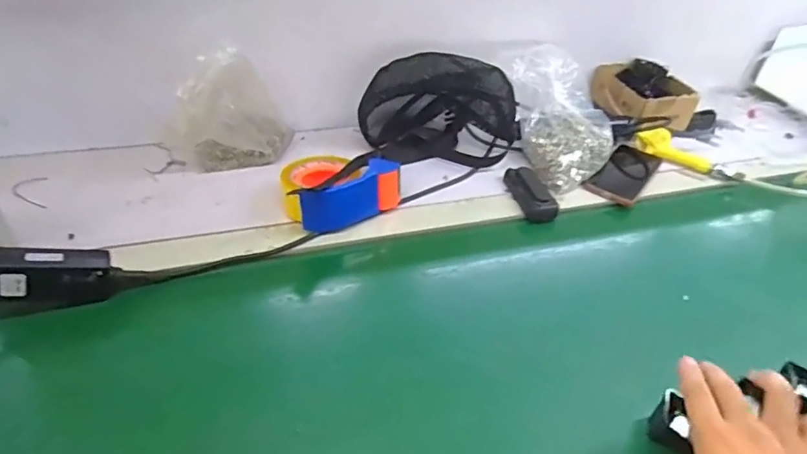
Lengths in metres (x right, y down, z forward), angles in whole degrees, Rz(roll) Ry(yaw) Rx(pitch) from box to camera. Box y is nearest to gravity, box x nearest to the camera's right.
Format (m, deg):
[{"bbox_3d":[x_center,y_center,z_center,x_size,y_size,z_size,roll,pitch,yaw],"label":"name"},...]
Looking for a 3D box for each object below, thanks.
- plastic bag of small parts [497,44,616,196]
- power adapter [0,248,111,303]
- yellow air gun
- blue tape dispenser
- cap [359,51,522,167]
[{"bbox_3d":[0.251,-0.179,0.826,0.159,0.144,0.180,-23,49,-31],"label":"plastic bag of small parts"},{"bbox_3d":[-0.370,0.051,0.529,0.119,0.059,0.035,5,38,-28],"label":"power adapter"},{"bbox_3d":[0.485,-0.126,0.871,0.174,0.045,0.034,26,44,21],"label":"yellow air gun"},{"bbox_3d":[-0.088,-0.058,0.696,0.153,0.066,0.105,-11,44,-20],"label":"blue tape dispenser"},{"bbox_3d":[0.059,-0.206,0.847,0.247,0.165,0.132,6,28,-2],"label":"cap"}]

